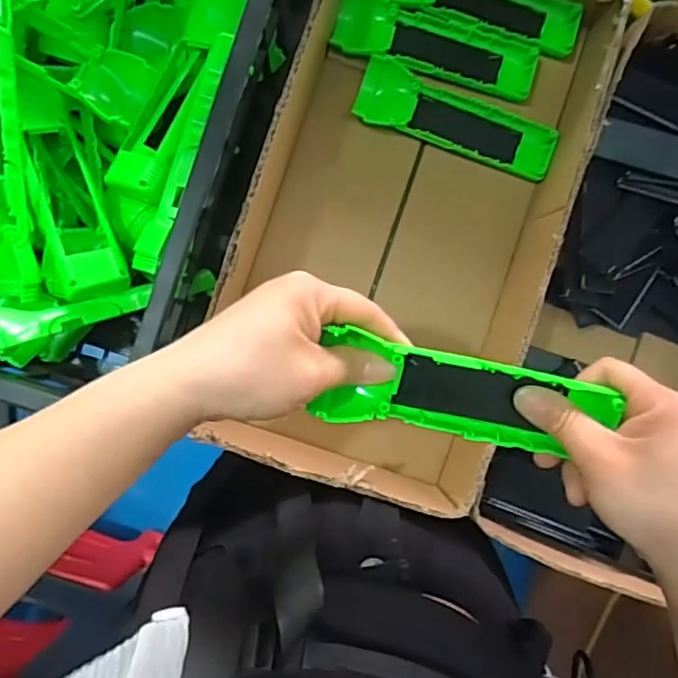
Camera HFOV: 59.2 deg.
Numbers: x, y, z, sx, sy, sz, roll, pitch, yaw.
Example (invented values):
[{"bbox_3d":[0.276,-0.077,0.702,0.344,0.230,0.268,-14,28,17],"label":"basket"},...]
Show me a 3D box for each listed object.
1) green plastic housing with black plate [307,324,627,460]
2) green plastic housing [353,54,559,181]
[{"bbox_3d":[0.065,0.028,0.316,0.151,0.023,0.049,9,116,-4],"label":"green plastic housing with black plate"},{"bbox_3d":[0.094,-0.174,0.474,0.161,0.016,0.047,19,88,-1],"label":"green plastic housing"}]

